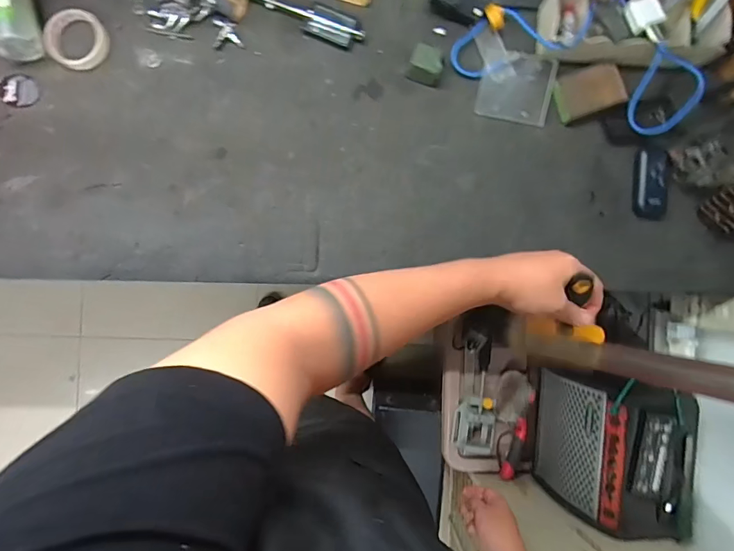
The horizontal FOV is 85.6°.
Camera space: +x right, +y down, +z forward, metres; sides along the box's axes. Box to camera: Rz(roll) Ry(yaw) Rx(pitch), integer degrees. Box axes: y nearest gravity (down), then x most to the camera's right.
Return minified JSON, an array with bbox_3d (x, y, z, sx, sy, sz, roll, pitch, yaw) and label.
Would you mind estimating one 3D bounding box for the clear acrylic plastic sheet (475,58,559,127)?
[{"bbox_3d":[0.244,-0.305,0.645,0.114,0.012,0.102,10,91,-3],"label":"clear acrylic plastic sheet"}]

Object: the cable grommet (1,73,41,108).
[{"bbox_3d":[-0.553,-0.298,0.636,0.056,0.009,0.051,-7,92,-3],"label":"cable grommet"}]

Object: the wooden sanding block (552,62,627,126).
[{"bbox_3d":[0.360,-0.297,0.641,0.101,0.026,0.069,-19,93,-2],"label":"wooden sanding block"}]

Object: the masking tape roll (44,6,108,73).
[{"bbox_3d":[-0.459,-0.374,0.628,0.089,0.014,0.090,0,92,-3],"label":"masking tape roll"}]

